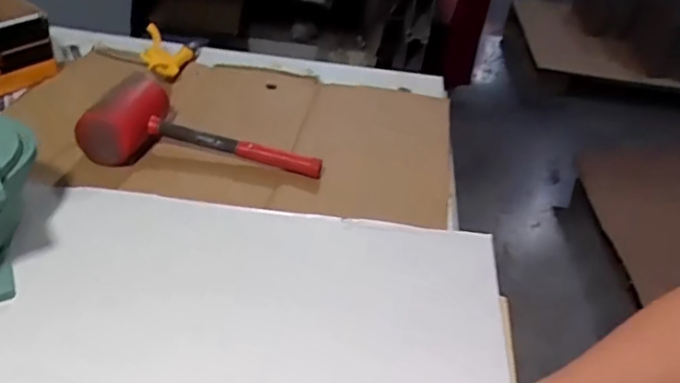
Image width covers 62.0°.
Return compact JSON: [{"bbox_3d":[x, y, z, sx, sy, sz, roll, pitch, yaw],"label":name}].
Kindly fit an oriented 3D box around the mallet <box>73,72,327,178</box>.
[{"bbox_3d":[-0.177,-0.086,0.745,0.308,0.082,0.098,4,39,-2],"label":"mallet"}]

